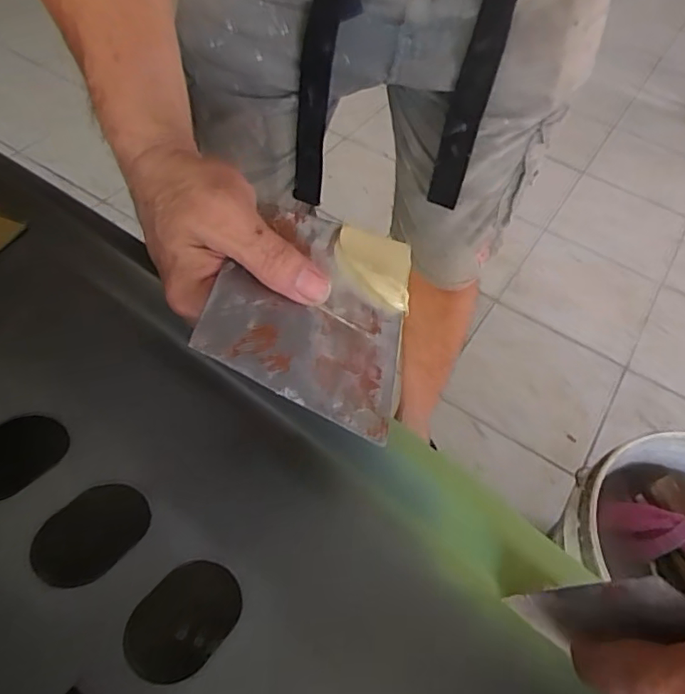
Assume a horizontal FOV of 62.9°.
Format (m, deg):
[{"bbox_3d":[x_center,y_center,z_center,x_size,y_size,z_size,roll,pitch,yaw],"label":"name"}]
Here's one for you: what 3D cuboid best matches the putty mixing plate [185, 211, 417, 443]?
[{"bbox_3d":[-0.013,-0.024,0.291,0.097,0.007,0.131,21,49,-9],"label":"putty mixing plate"}]

